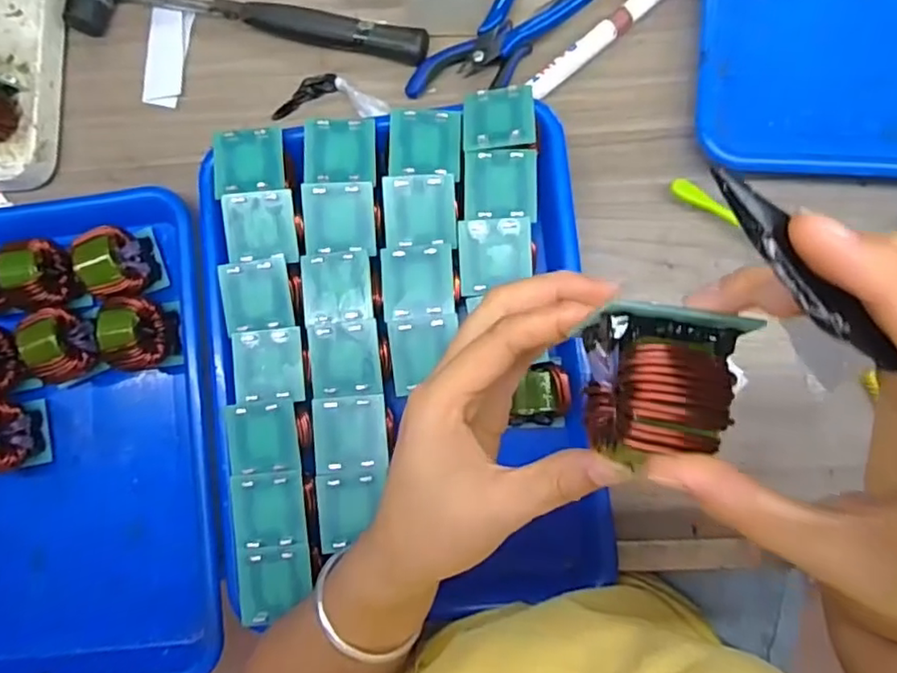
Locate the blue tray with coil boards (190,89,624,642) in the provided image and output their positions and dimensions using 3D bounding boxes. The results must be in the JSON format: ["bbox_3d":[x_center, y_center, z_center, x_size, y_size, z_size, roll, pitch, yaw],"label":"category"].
[{"bbox_3d":[-0.032,0.014,0.401,0.238,0.049,0.312,-7,85,5],"label":"blue tray with coil boards"}]

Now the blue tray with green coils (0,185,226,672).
[{"bbox_3d":[-0.276,0.076,0.426,0.251,0.060,0.337,-6,85,5],"label":"blue tray with green coils"}]

